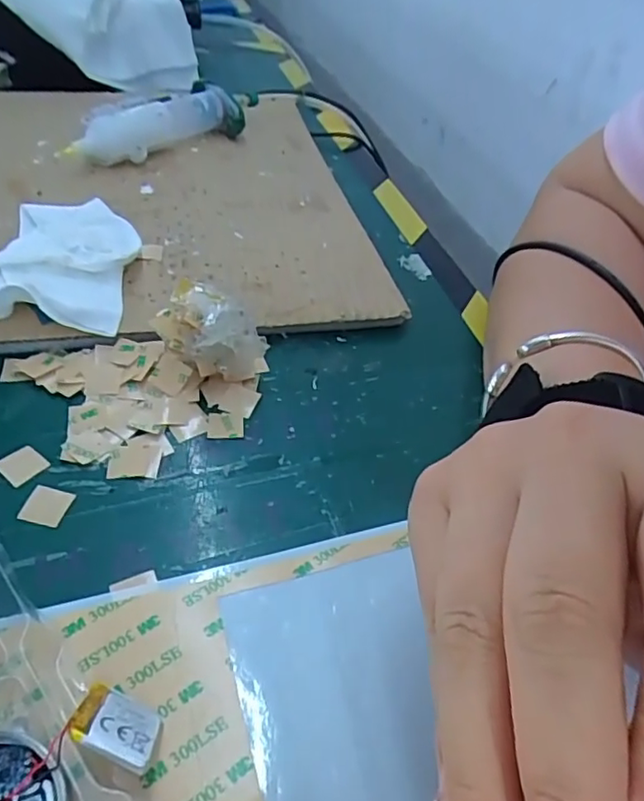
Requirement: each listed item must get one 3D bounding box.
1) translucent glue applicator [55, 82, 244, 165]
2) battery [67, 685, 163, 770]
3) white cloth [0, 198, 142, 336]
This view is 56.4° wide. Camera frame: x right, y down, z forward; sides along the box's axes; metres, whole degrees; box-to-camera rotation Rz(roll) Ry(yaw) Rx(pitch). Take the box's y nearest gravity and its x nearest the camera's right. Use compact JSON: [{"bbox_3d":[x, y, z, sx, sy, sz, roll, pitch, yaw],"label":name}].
[{"bbox_3d":[-0.119,-0.193,0.424,0.034,0.032,0.133,37,52,28],"label":"translucent glue applicator"},{"bbox_3d":[-0.055,0.088,0.162,0.023,0.004,0.019,28,14,-6],"label":"battery"},{"bbox_3d":[-0.136,-0.074,0.311,0.074,0.020,0.106,1,44,-5],"label":"white cloth"}]

